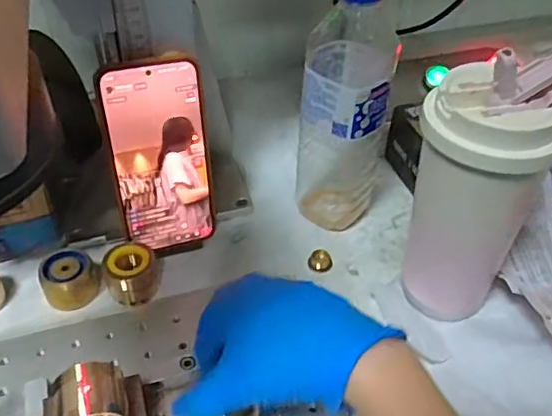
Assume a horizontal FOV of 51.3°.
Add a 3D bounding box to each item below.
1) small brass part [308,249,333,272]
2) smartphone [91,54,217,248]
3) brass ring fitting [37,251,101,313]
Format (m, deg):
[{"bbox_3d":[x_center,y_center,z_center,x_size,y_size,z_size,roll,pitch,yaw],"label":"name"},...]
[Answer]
[{"bbox_3d":[0.038,0.046,0.490,0.020,0.015,0.016,9,43,8],"label":"small brass part"},{"bbox_3d":[-0.089,-0.037,0.457,0.079,0.164,0.011,-16,34,-15],"label":"smartphone"},{"bbox_3d":[-0.162,0.056,0.452,0.040,0.026,0.039,0,43,0],"label":"brass ring fitting"}]

